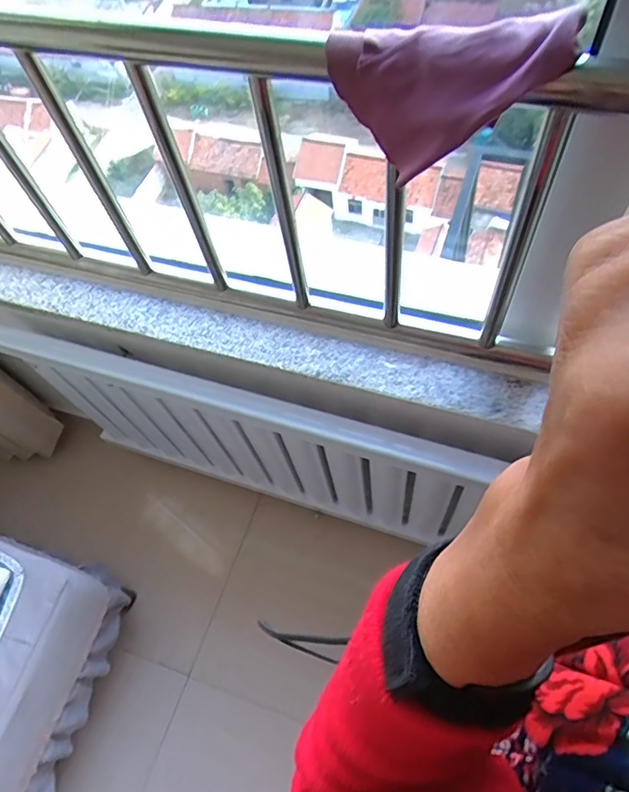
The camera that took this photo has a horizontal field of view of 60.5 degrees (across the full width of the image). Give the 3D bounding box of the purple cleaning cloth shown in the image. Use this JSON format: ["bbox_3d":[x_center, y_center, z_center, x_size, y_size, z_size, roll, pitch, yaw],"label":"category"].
[{"bbox_3d":[0.103,-0.267,0.423,0.160,0.121,0.039,-30,10,27],"label":"purple cleaning cloth"}]

